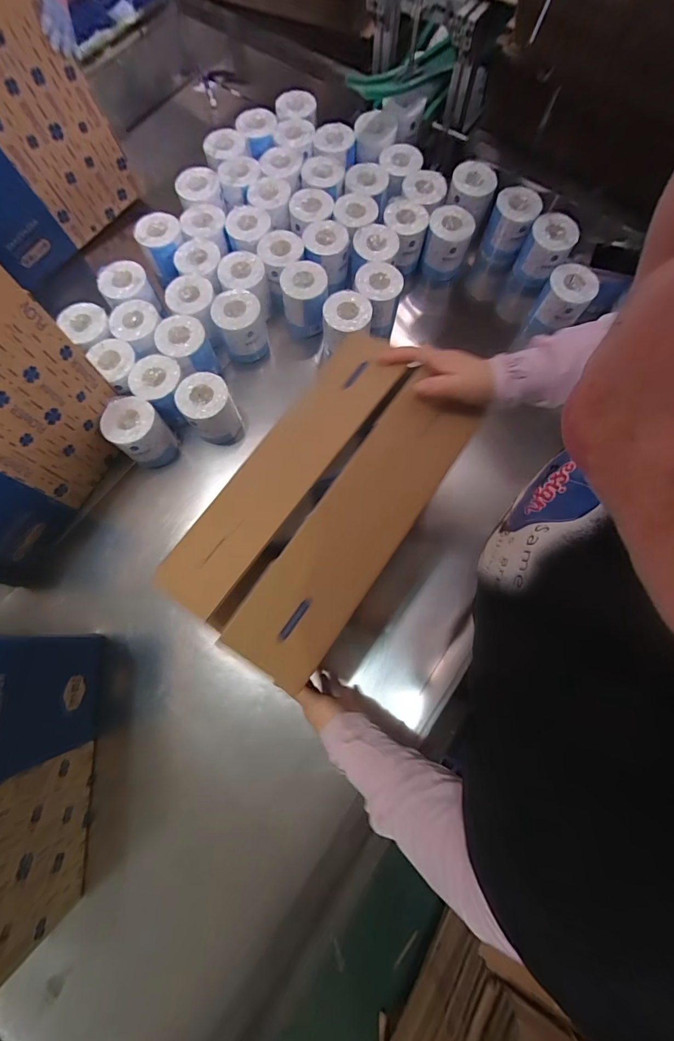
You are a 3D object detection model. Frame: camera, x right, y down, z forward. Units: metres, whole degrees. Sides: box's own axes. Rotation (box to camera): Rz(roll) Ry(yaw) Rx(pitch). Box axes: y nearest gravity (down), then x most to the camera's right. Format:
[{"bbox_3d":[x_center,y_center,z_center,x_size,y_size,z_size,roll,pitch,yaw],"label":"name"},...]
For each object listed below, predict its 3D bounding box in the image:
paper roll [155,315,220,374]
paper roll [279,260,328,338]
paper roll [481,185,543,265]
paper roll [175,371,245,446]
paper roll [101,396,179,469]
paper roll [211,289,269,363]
[{"bbox_3d":[-0.314,-0.355,0.832,0.091,0.111,0.095,0,74,0],"label":"paper roll"},{"bbox_3d":[-0.070,-0.506,0.903,0.103,0.113,0.112,-1,74,-1],"label":"paper roll"},{"bbox_3d":[0.445,-0.757,1.013,0.106,0.112,0.115,23,75,6],"label":"paper roll"},{"bbox_3d":[-0.258,-0.225,0.809,0.102,0.127,0.101,-27,76,-8],"label":"paper roll"},{"bbox_3d":[-0.388,-0.171,0.786,0.093,0.122,0.091,0,74,0],"label":"paper roll"},{"bbox_3d":[-0.212,-0.430,0.870,0.098,0.124,0.097,0,74,0],"label":"paper roll"}]

